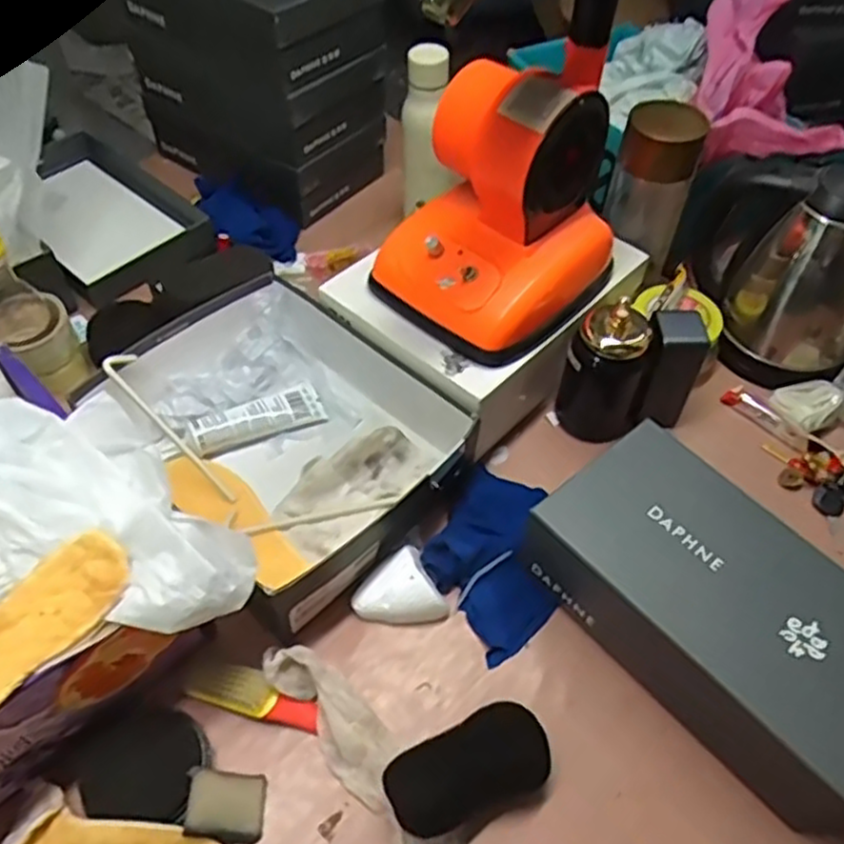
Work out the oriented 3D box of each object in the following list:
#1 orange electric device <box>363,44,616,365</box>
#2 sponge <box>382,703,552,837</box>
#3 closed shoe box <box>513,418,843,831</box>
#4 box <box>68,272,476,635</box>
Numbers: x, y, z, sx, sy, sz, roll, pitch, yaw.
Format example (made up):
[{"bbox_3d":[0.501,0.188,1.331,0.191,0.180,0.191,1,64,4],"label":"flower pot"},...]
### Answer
[{"bbox_3d":[0.072,-0.208,0.709,0.175,0.201,0.193,36,59,23],"label":"orange electric device"},{"bbox_3d":[0.036,0.270,0.580,0.125,0.037,0.061,-18,55,-16],"label":"sponge"},{"bbox_3d":[0.244,0.158,0.628,0.146,0.120,0.289,-35,61,-26],"label":"closed shoe box"},{"bbox_3d":[-0.140,0.010,0.737,0.327,0.090,0.247,39,60,25],"label":"box"}]

